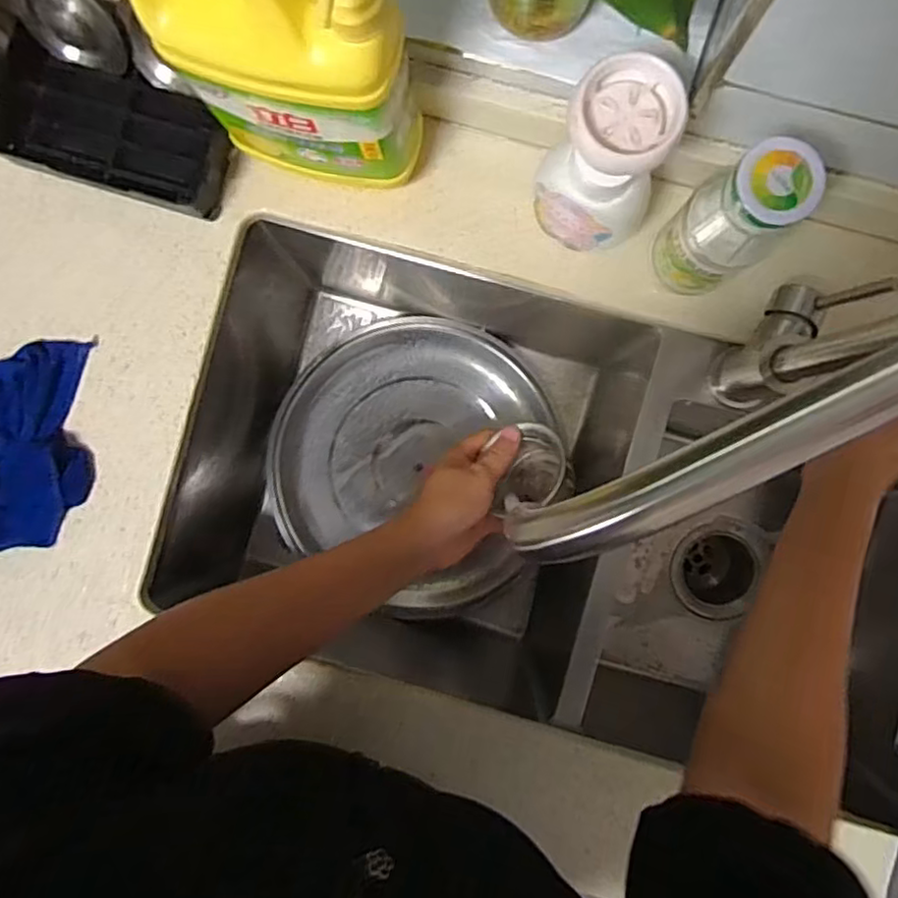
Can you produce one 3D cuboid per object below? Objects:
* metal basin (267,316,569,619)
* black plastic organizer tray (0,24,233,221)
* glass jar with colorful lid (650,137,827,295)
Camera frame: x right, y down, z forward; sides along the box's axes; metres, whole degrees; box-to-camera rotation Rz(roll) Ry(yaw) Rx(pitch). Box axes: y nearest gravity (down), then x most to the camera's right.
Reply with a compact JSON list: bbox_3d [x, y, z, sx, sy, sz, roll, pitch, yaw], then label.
[{"bbox_3d":[-0.043,0.013,0.729,0.297,0.061,0.314,0,91,2],"label":"metal basin"},{"bbox_3d":[-0.276,-0.260,0.540,0.195,0.036,0.102,20,92,2],"label":"black plastic organizer tray"},{"bbox_3d":[0.185,-0.147,0.436,0.052,0.149,0.056,0,91,2],"label":"glass jar with colorful lid"}]

